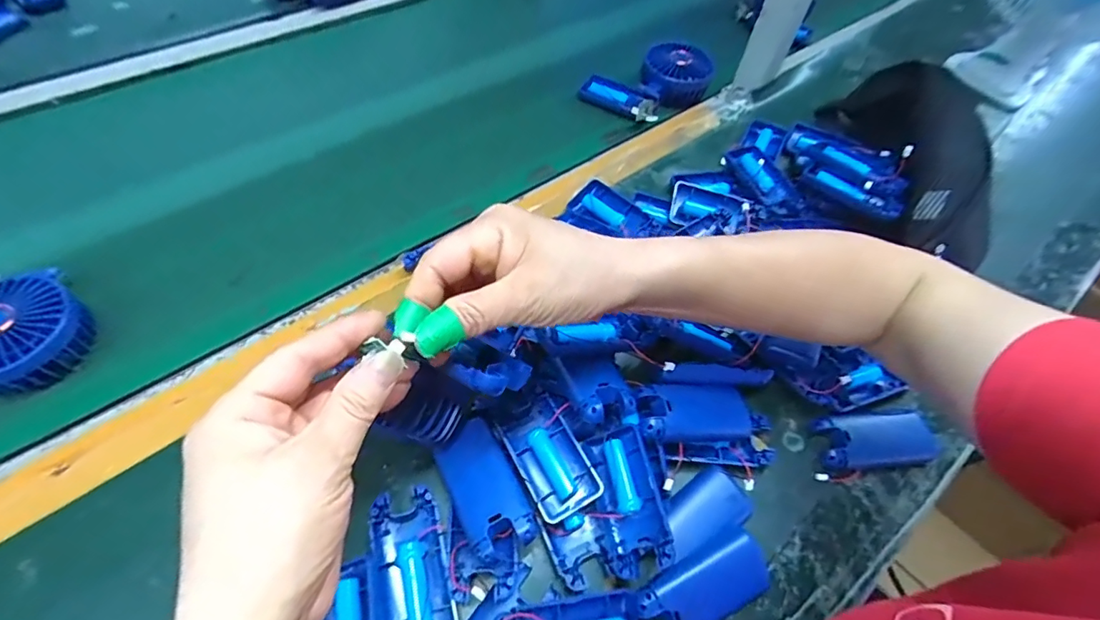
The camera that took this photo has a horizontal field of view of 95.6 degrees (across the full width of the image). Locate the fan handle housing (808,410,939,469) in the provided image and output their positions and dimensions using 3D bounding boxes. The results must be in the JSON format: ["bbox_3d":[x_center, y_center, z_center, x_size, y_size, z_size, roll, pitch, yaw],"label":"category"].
[{"bbox_3d":[0.268,0.105,0.407,0.104,0.018,0.042,-3,58,-7],"label":"fan handle housing"}]

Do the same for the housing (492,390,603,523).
[{"bbox_3d":[-0.001,0.108,0.360,0.046,0.027,0.079,-28,64,-20],"label":"housing"}]

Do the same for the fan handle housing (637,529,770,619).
[{"bbox_3d":[0.103,0.183,0.330,0.099,0.026,0.041,-22,62,-18],"label":"fan handle housing"}]

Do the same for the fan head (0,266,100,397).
[{"bbox_3d":[-0.404,0.016,0.378,0.083,0.037,0.086,2,57,-4],"label":"fan head"}]

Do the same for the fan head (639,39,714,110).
[{"bbox_3d":[0.164,-0.307,0.648,0.086,0.042,0.081,2,57,-4],"label":"fan head"}]

